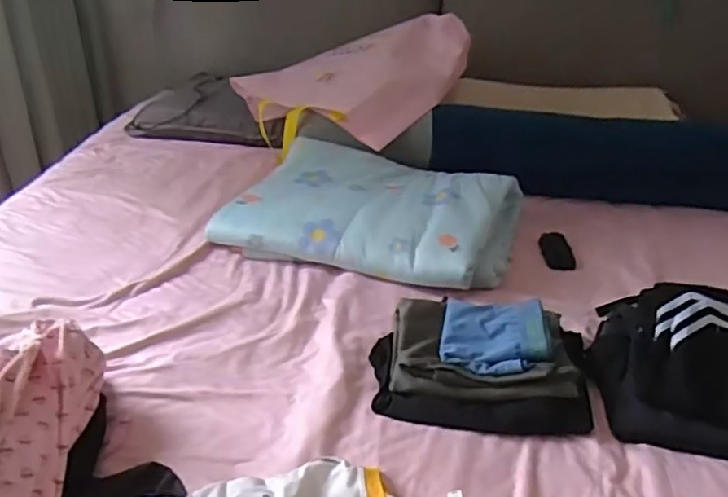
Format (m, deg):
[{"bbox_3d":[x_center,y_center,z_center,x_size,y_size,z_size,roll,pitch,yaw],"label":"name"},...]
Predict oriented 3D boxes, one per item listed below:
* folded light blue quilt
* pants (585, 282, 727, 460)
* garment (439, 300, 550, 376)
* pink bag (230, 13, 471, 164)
[{"bbox_3d":[0.017,-0.076,1.221,0.531,0.105,0.347,13,32,19],"label":"folded light blue quilt"},{"bbox_3d":[0.480,0.139,0.825,0.329,0.119,0.262,10,31,15],"label":"pants"},{"bbox_3d":[0.177,0.113,0.859,0.137,0.034,0.141,6,30,9],"label":"garment"},{"bbox_3d":[-0.006,-0.409,1.504,0.522,0.084,0.440,-35,53,-12],"label":"pink bag"}]

